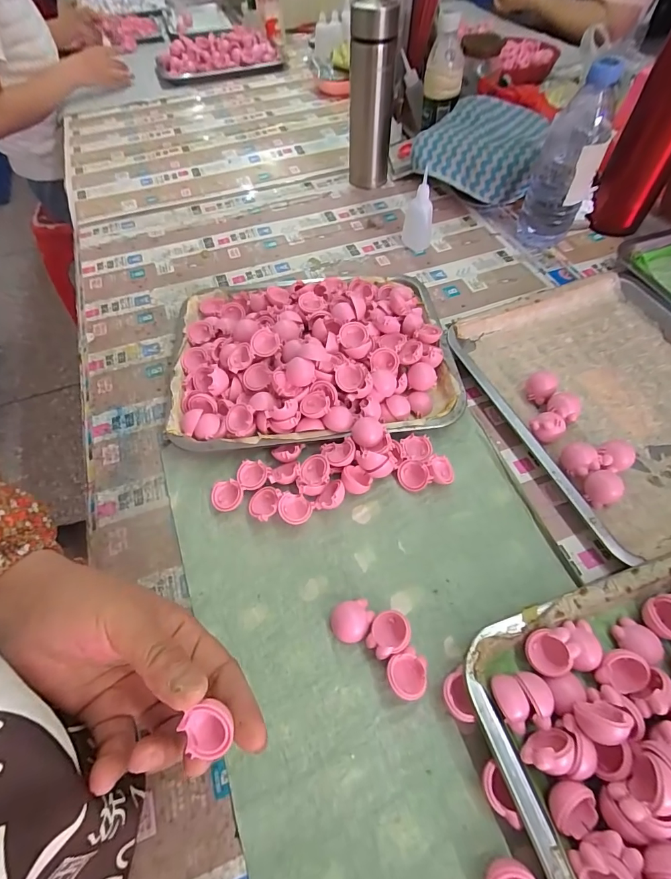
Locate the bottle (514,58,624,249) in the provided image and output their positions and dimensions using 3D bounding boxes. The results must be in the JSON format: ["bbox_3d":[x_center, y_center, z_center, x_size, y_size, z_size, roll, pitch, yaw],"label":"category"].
[{"bbox_3d":[0.290,-0.345,0.516,0.070,0.195,0.070,22,60,15],"label":"bottle"}]

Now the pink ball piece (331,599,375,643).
[{"bbox_3d":[0.013,0.141,0.317,0.032,0.010,0.029,-8,57,-3],"label":"pink ball piece"}]

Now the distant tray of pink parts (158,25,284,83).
[{"bbox_3d":[-0.302,-1.004,1.060,0.321,0.052,0.222,-15,57,-8],"label":"distant tray of pink parts"}]

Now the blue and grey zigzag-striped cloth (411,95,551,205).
[{"bbox_3d":[0.223,-0.446,0.622,0.187,0.063,0.175,19,59,14],"label":"blue and grey zigzag-striped cloth"}]

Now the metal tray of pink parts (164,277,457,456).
[{"bbox_3d":[-0.029,-0.102,0.451,0.303,0.052,0.246,-3,57,0],"label":"metal tray of pink parts"}]

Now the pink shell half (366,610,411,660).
[{"bbox_3d":[0.039,0.146,0.307,0.032,0.020,0.028,-20,58,-11],"label":"pink shell half"}]

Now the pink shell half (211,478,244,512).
[{"bbox_3d":[-0.098,0.051,0.372,0.028,0.014,0.026,-1,57,1],"label":"pink shell half"}]

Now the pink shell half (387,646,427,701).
[{"bbox_3d":[0.051,0.168,0.294,0.027,0.016,0.031,4,57,5],"label":"pink shell half"}]

